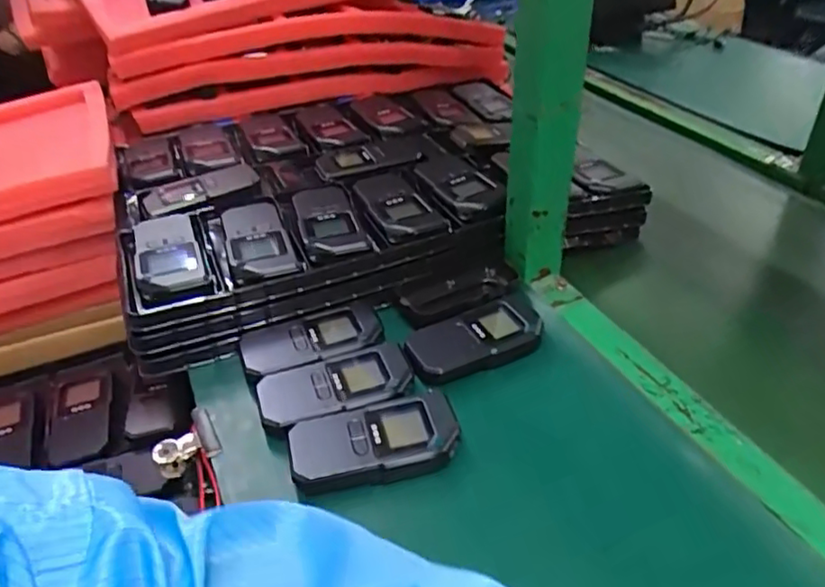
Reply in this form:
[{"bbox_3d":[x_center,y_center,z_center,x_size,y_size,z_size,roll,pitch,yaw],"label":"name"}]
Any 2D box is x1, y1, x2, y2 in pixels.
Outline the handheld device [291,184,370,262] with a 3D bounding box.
[{"bbox_3d":[-0.081,-0.068,0.607,0.058,0.030,0.130,-11,37,-10],"label":"handheld device"}]

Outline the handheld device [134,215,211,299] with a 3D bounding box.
[{"bbox_3d":[-0.220,-0.032,0.566,0.055,0.024,0.122,-17,39,-17],"label":"handheld device"}]

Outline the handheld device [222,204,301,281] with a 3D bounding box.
[{"bbox_3d":[-0.142,-0.044,0.579,0.056,0.024,0.119,-16,38,-15],"label":"handheld device"}]

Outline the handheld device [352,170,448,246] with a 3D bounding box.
[{"bbox_3d":[-0.016,-0.085,0.624,0.060,0.033,0.130,-13,38,-13],"label":"handheld device"}]

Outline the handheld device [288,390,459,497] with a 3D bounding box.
[{"bbox_3d":[-0.025,0.105,0.442,0.116,0.025,0.059,-14,38,-13],"label":"handheld device"}]

